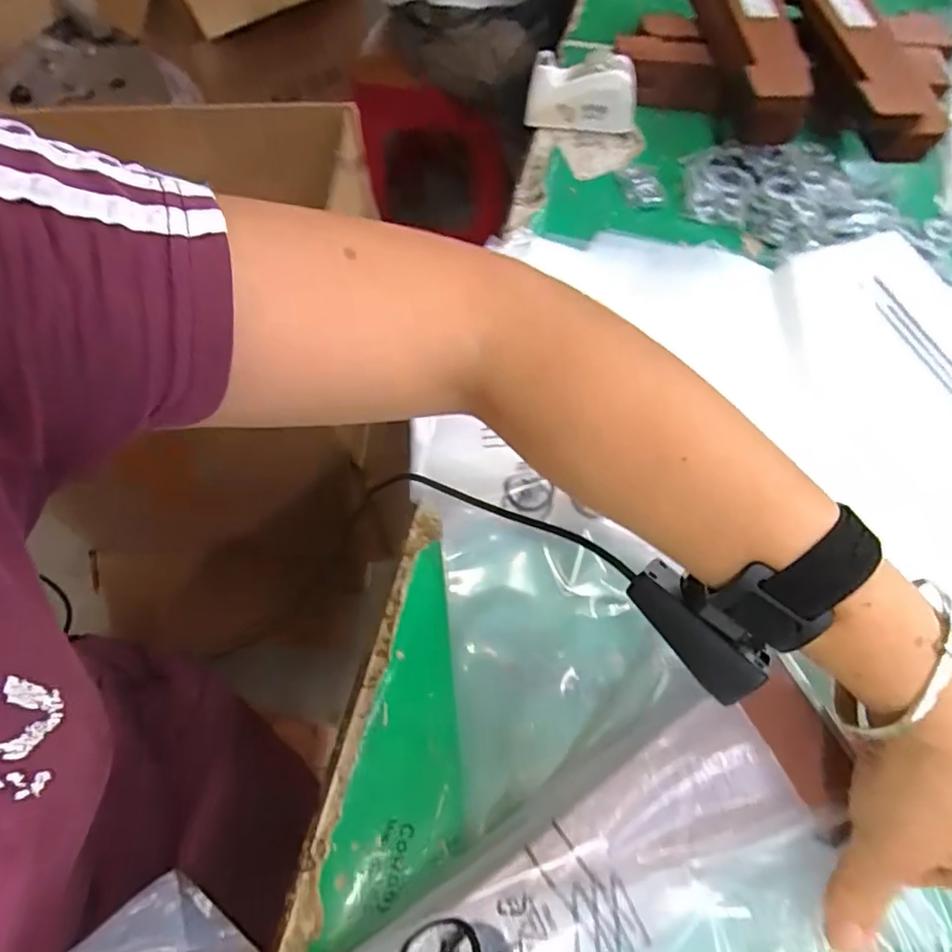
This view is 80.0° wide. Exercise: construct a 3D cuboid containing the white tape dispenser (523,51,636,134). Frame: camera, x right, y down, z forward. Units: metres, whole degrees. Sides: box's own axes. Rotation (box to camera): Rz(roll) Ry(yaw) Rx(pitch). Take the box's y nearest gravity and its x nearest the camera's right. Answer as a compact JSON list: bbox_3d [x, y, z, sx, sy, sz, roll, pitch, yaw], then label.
[{"bbox_3d":[0.116,-0.420,0.620,0.119,0.052,0.065,11,61,8],"label":"white tape dispenser"}]

